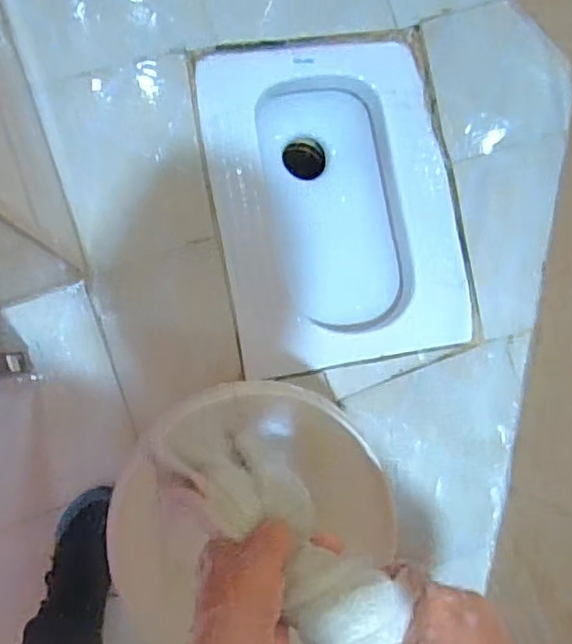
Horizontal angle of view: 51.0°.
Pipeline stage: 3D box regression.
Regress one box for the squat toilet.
[{"bbox_3d":[0.072,-0.188,1.047,0.392,0.178,0.517,-10,88,-8],"label":"squat toilet"}]

